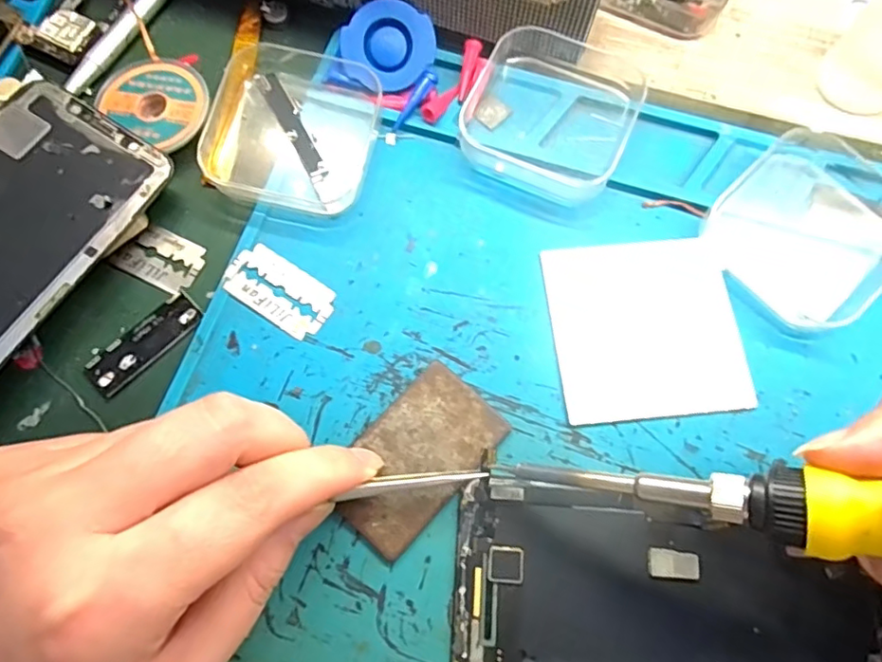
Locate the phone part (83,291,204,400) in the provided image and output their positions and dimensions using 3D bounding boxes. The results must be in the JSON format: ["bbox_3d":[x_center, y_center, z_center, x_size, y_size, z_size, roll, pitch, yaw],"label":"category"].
[{"bbox_3d":[-0.110,0.004,0.212,0.015,0.004,0.045,43,78,12],"label":"phone part"}]

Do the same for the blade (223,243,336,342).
[{"bbox_3d":[-0.061,-0.016,0.217,0.042,0.004,0.023,32,76,10],"label":"blade"}]

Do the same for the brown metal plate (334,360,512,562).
[{"bbox_3d":[-0.009,0.043,0.198,0.037,0.004,0.061,42,78,12],"label":"brown metal plate"}]

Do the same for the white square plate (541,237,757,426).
[{"bbox_3d":[0.076,-0.001,0.214,0.067,0.004,0.067,-6,73,-1],"label":"white square plate"}]

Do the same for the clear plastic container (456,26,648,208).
[{"bbox_3d":[0.045,-0.090,0.232,0.064,0.016,0.069,23,75,7],"label":"clear plastic container"}]

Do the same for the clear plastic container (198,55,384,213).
[{"bbox_3d":[-0.060,-0.083,0.234,0.065,0.013,0.069,11,74,4],"label":"clear plastic container"}]

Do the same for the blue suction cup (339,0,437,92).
[{"bbox_3d":[-0.021,-0.118,0.234,0.036,0.007,0.031,29,108,-4],"label":"blue suction cup"}]

